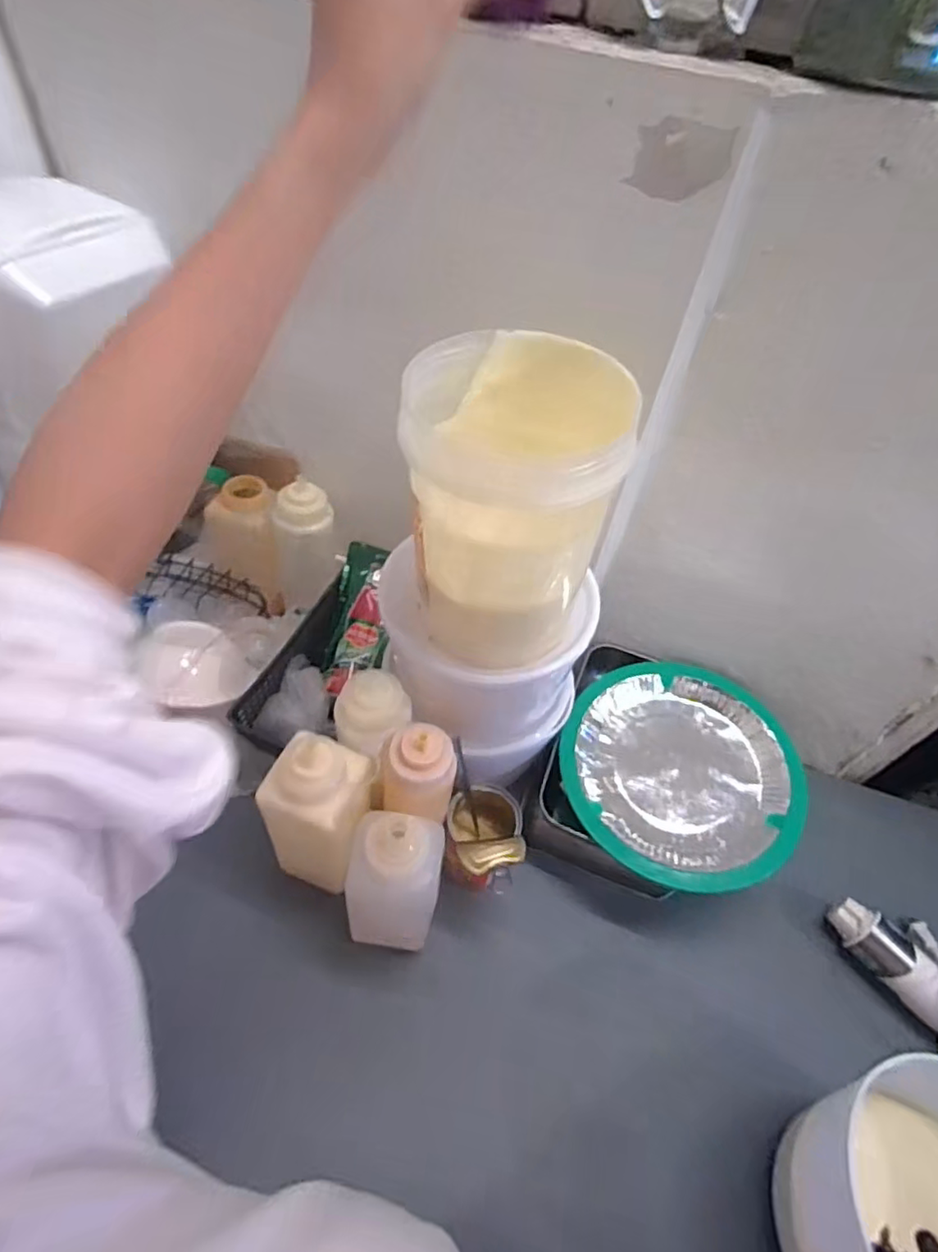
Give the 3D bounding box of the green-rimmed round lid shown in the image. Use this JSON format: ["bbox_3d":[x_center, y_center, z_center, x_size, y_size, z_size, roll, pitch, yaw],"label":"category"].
[{"bbox_3d":[0.228,0.151,0.665,0.236,0.044,0.247,3,50,-4],"label":"green-rimmed round lid"}]

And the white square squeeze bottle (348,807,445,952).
[{"bbox_3d":[-0.066,0.235,0.559,0.079,0.197,0.073,7,50,0],"label":"white square squeeze bottle"}]

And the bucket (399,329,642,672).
[{"bbox_3d":[0.026,-0.090,0.489,0.144,0.219,0.148,5,50,-2],"label":"bucket"}]

